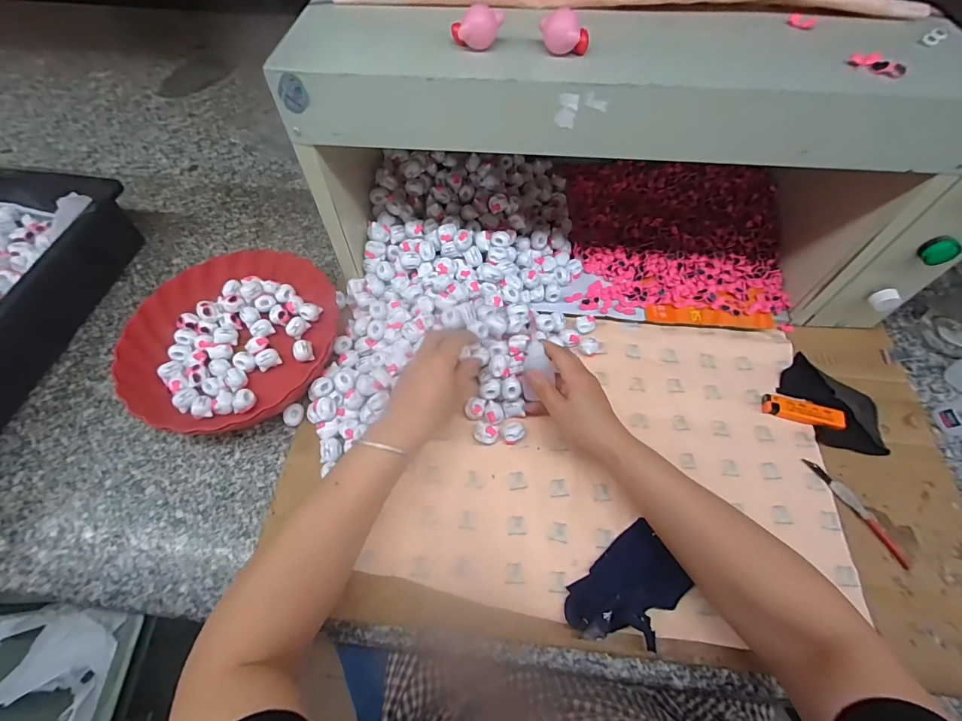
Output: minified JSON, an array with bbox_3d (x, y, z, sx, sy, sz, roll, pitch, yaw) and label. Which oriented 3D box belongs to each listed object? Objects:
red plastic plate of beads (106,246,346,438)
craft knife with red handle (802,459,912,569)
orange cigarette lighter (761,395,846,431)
[{"bbox_3d":[-0.296,-0.027,0.516,0.232,0.048,0.237,0,61,1],"label":"red plastic plate of beads"},{"bbox_3d":[0.383,0.152,0.431,0.016,0.009,0.116,-23,63,-12],"label":"craft knife with red handle"},{"bbox_3d":[0.365,0.058,0.480,0.079,0.019,0.024,15,62,9],"label":"orange cigarette lighter"}]

